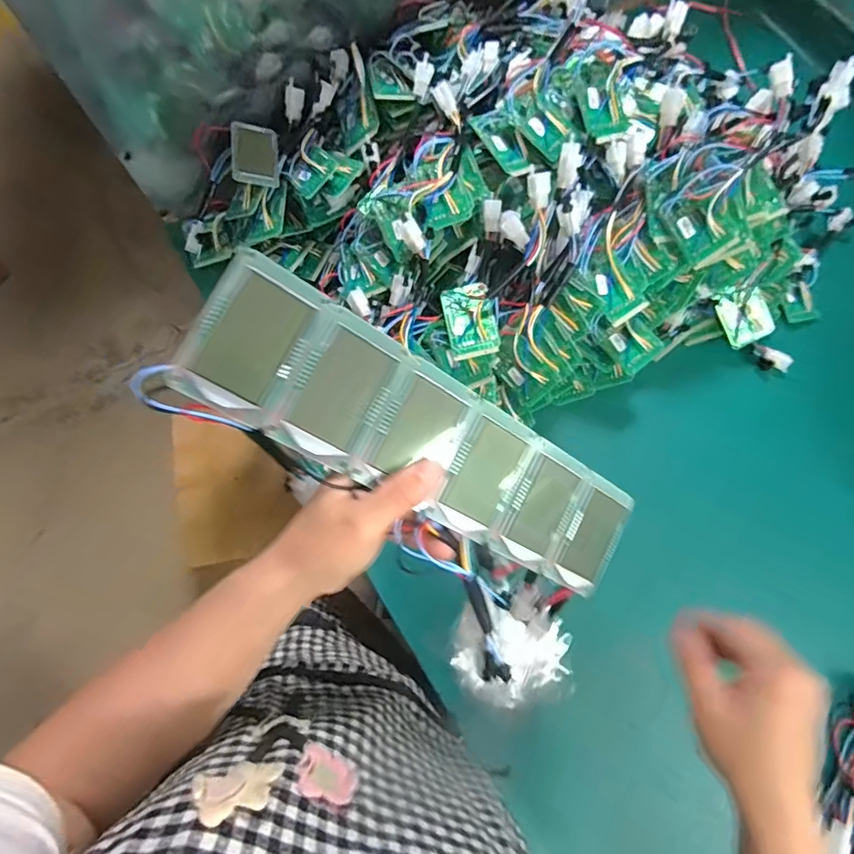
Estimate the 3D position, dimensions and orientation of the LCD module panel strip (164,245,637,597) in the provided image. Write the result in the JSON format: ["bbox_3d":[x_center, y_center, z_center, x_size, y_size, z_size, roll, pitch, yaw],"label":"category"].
[{"bbox_3d":[0.012,0.014,0.286,0.287,0.018,0.074,30,73,-24],"label":"LCD module panel strip"}]

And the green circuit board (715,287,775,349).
[{"bbox_3d":[0.371,-0.127,0.581,0.050,0.006,0.062,-28,107,17],"label":"green circuit board"}]

